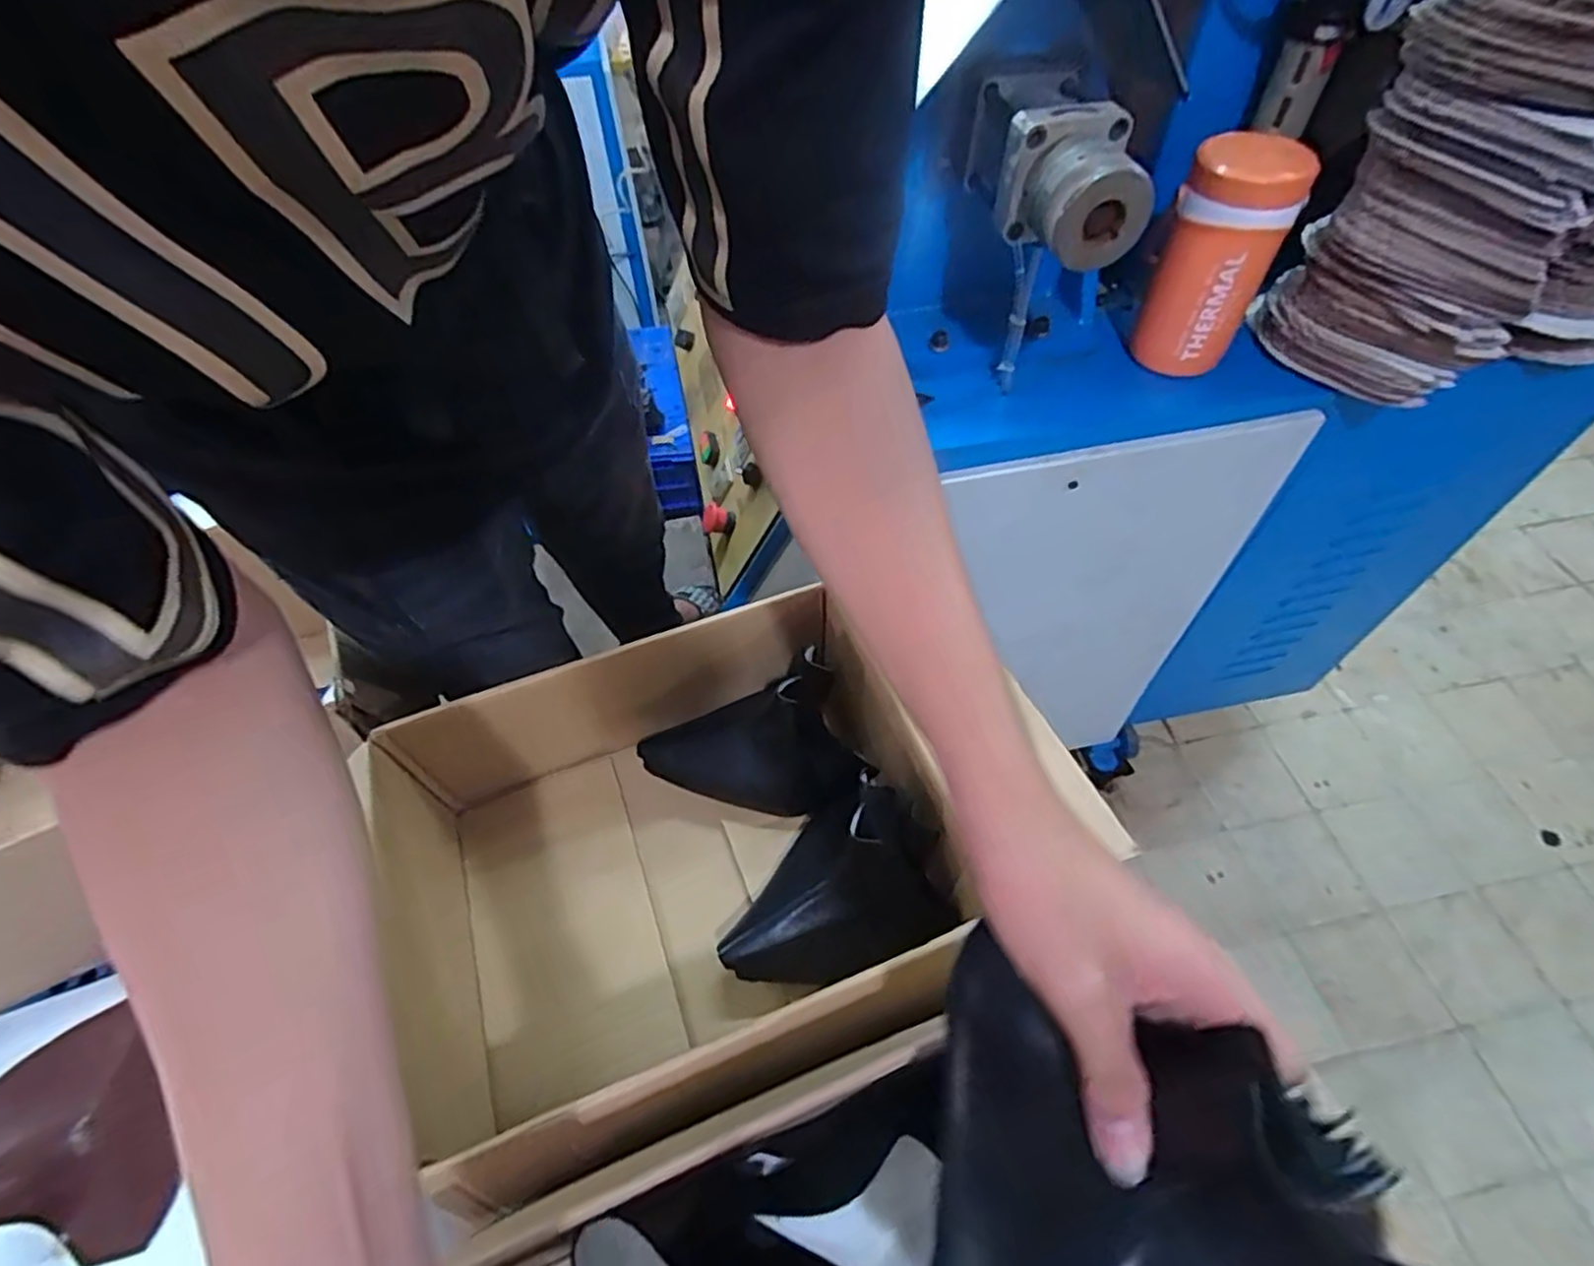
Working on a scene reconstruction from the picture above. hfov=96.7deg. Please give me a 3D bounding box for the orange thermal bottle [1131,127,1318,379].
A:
[{"bbox_3d":[0.443,-0.392,0.759,0.109,0.214,0.091,24,58,19],"label":"orange thermal bottle"}]

